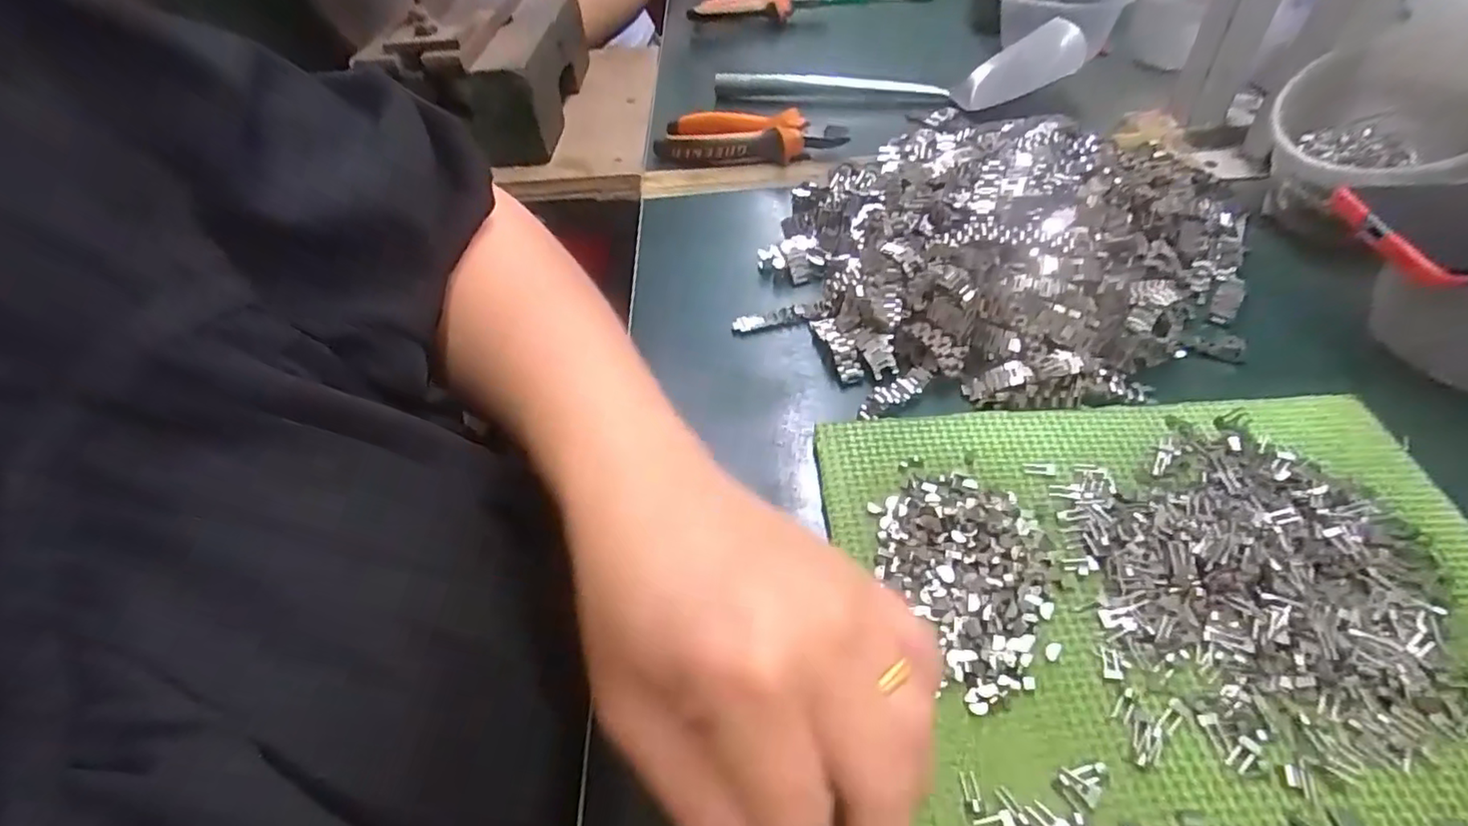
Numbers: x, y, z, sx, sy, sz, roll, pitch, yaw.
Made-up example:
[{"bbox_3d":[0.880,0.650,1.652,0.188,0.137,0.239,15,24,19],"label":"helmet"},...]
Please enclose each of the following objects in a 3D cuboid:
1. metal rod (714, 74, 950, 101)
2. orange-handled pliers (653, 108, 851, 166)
[{"bbox_3d":[0.081,-0.285,0.569,0.201,0.024,0.018,8,49,12],"label":"metal rod"},{"bbox_3d":[0.014,-0.215,0.504,0.143,0.032,0.047,8,49,9],"label":"orange-handled pliers"}]

